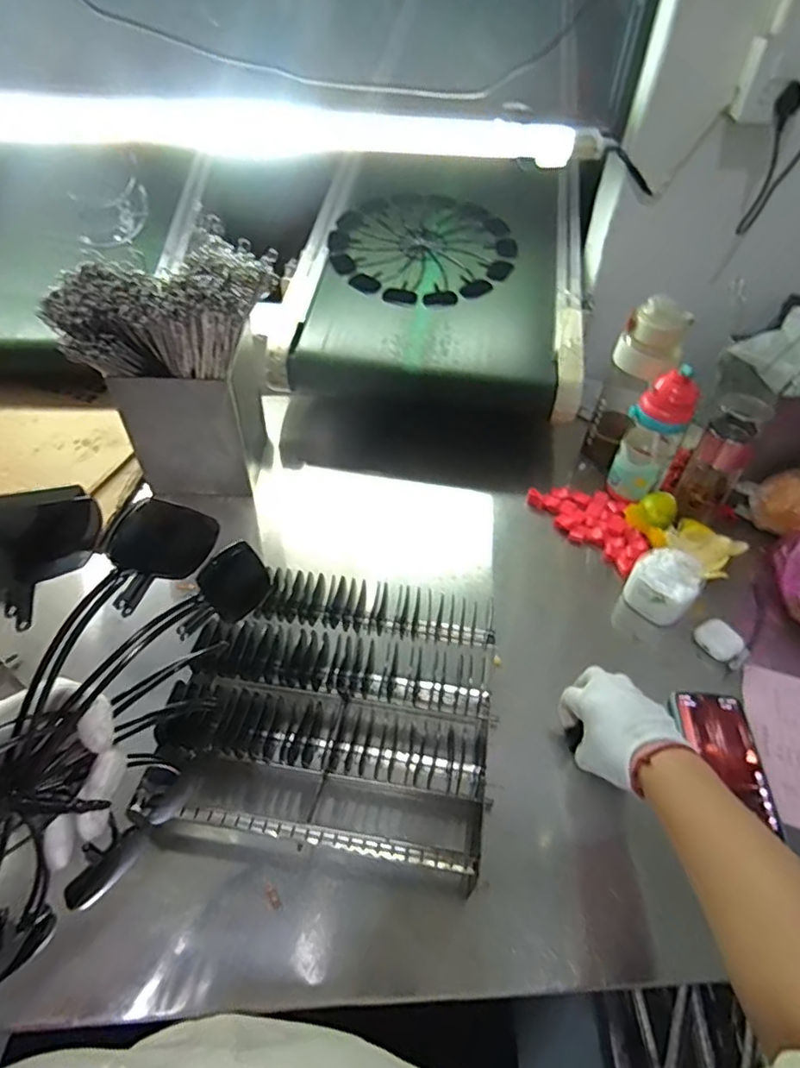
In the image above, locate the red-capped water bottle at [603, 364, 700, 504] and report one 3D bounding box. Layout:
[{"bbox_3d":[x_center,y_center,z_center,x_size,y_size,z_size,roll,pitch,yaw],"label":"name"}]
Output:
[{"bbox_3d":[0.355,-0.135,0.811,0.078,0.196,0.067,25,52,19],"label":"red-capped water bottle"}]

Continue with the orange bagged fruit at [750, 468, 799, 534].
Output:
[{"bbox_3d":[0.554,-0.043,0.805,0.075,0.080,0.089,-25,54,-22],"label":"orange bagged fruit"}]

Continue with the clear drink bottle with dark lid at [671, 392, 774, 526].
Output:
[{"bbox_3d":[0.433,-0.094,0.786,0.067,0.177,0.071,30,54,22],"label":"clear drink bottle with dark lid"}]

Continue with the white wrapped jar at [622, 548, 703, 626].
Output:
[{"bbox_3d":[0.333,0.064,0.725,0.076,0.056,0.077,1,48,-1],"label":"white wrapped jar"}]

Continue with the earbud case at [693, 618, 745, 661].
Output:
[{"bbox_3d":[0.384,0.128,0.692,0.042,0.020,0.049,-25,54,-23],"label":"earbud case"}]

